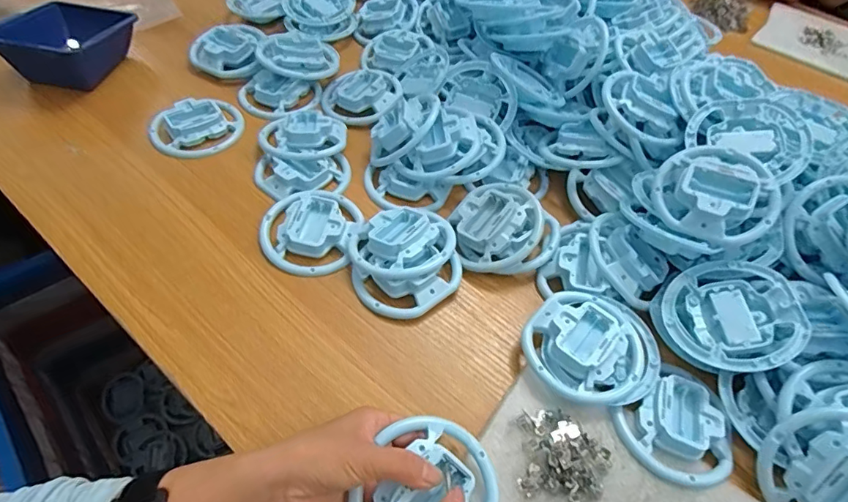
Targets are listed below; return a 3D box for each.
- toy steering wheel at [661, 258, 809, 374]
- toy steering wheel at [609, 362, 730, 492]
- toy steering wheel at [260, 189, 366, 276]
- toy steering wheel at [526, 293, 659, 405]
[{"bbox_3d":[0.264,0.058,0.426,0.102,0.023,0.102,-16,46,18],"label":"toy steering wheel"},{"bbox_3d":[0.212,0.144,0.397,0.092,0.020,0.083,-27,60,-23],"label":"toy steering wheel"},{"bbox_3d":[-0.116,-0.026,0.496,0.095,0.021,0.102,3,53,-4],"label":"toy steering wheel"},{"bbox_3d":[0.150,0.079,0.424,0.106,0.024,0.114,3,53,-4],"label":"toy steering wheel"}]

